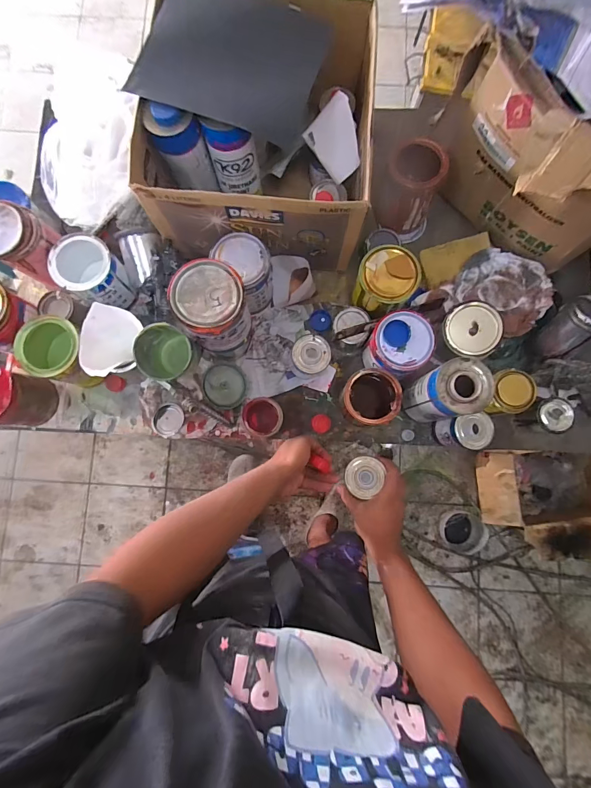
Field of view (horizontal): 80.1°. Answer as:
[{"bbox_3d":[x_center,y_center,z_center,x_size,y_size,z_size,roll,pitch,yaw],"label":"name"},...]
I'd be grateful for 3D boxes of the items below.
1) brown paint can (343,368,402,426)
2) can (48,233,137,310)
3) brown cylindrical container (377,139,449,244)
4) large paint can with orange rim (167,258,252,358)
[{"bbox_3d":[0.134,0.011,0.658,0.095,0.123,0.096,0,83,0],"label":"brown paint can"},{"bbox_3d":[-0.375,-0.221,0.658,0.112,0.106,0.102,28,84,3],"label":"can"},{"bbox_3d":[0.225,-0.387,0.684,0.105,0.149,0.102,0,83,0],"label":"brown cylindrical container"},{"bbox_3d":[-0.122,-0.127,0.538,0.108,0.119,0.100,0,83,0],"label":"large paint can with orange rim"}]

